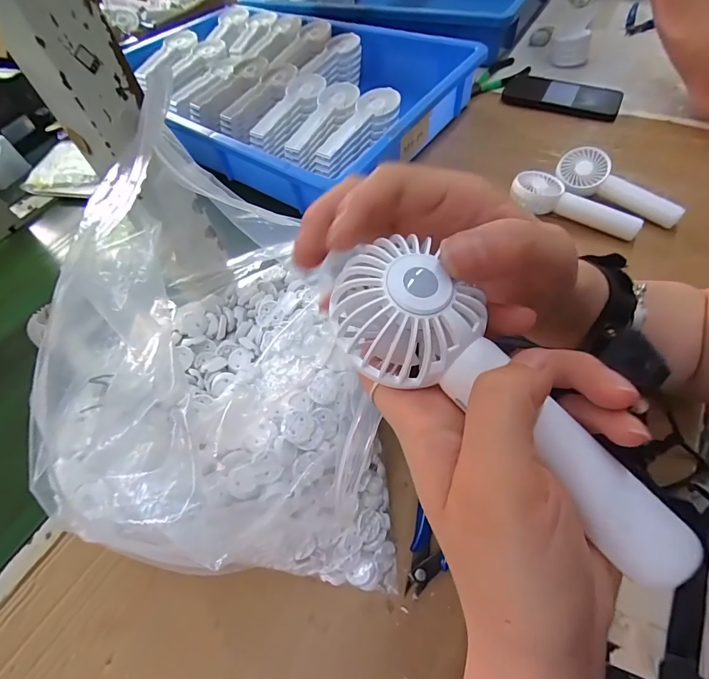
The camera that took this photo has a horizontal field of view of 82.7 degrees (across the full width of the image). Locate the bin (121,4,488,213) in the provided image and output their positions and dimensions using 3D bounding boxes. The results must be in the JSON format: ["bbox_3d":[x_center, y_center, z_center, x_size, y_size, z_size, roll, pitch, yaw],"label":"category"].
[{"bbox_3d":[-0.121,-0.392,0.634,0.529,0.079,0.360,32,65,24],"label":"bin"}]

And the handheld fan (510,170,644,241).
[{"bbox_3d":[0.260,-0.163,0.476,0.143,0.032,0.048,20,61,18],"label":"handheld fan"}]

